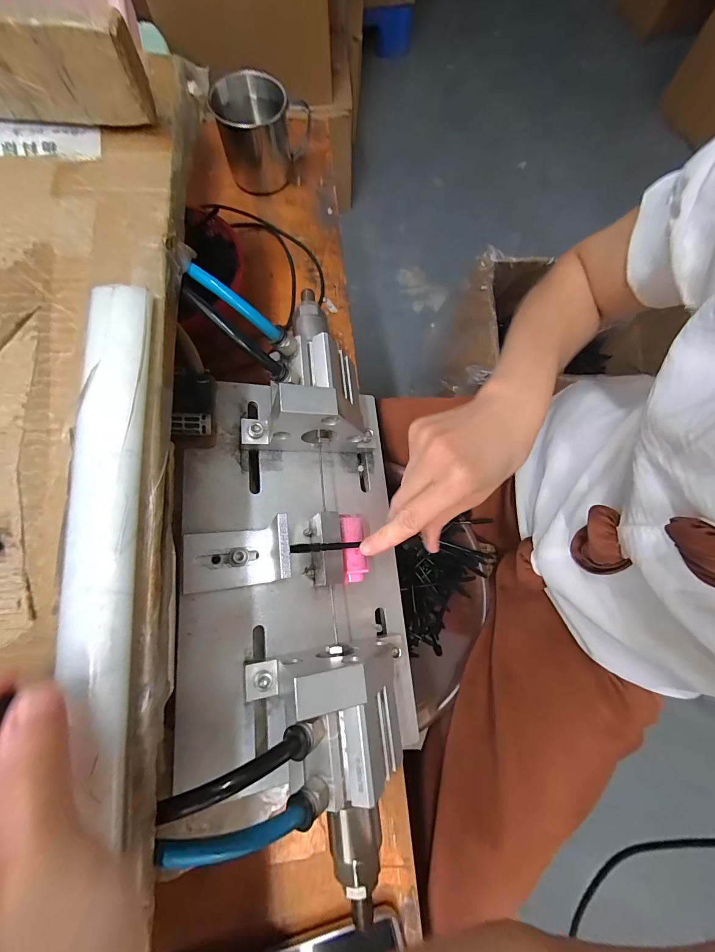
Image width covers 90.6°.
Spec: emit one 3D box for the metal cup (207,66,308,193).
[{"bbox_3d":[-0.097,-0.361,0.376,0.092,0.072,0.092,0,75,0],"label":"metal cup"}]

